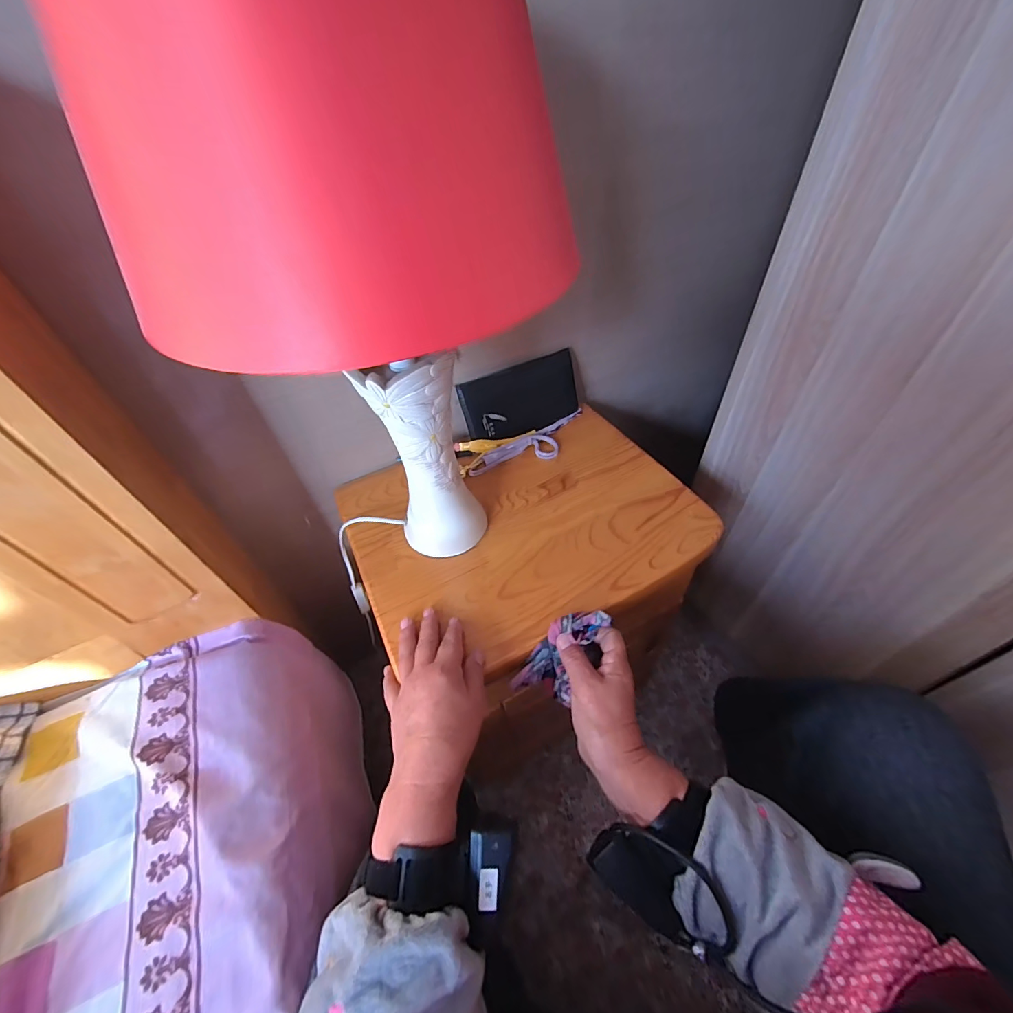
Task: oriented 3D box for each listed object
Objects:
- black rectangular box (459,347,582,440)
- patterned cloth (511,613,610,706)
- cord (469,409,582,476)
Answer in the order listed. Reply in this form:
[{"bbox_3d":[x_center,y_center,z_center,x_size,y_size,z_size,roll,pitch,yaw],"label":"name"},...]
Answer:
[{"bbox_3d":[0.023,-0.158,0.629,0.175,0.095,0.013,-22,22,-13],"label":"black rectangular box"},{"bbox_3d":[0.060,0.149,0.427,0.122,0.033,0.059,-50,51,14],"label":"patterned cloth"},{"bbox_3d":[0.043,-0.087,0.623,0.204,0.013,0.057,-29,51,-19],"label":"cord"}]

